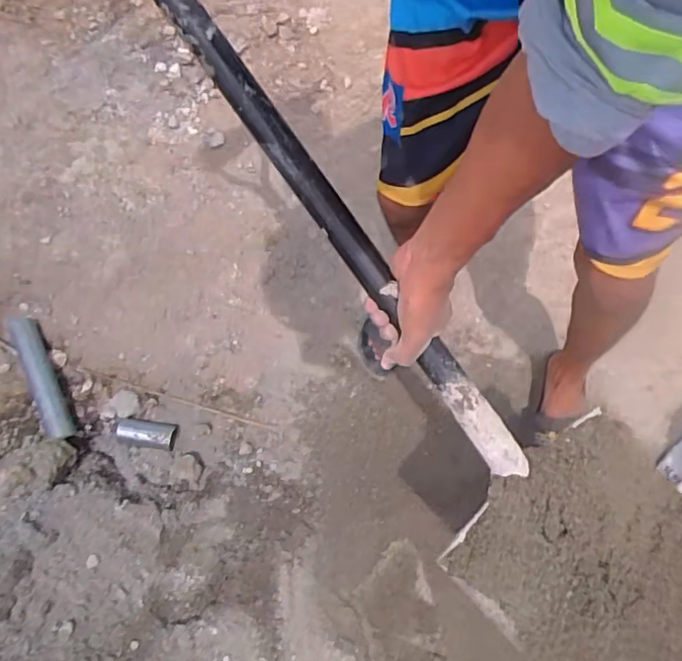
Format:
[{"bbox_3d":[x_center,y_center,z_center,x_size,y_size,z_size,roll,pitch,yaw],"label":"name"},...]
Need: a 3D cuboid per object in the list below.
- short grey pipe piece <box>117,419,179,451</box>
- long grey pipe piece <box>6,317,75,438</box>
[{"bbox_3d":[-0.362,0.190,1.086,0.114,0.037,0.050,8,70,5],"label":"short grey pipe piece"},{"bbox_3d":[-0.572,0.088,1.107,0.053,0.037,0.288,-27,71,-7],"label":"long grey pipe piece"}]

